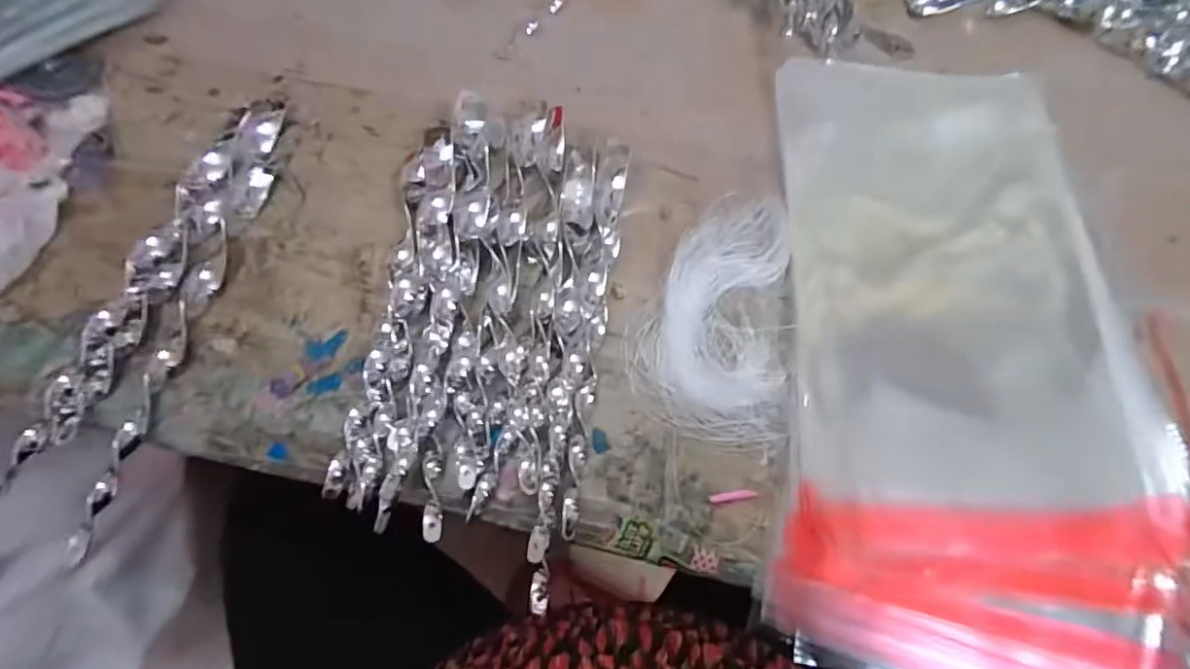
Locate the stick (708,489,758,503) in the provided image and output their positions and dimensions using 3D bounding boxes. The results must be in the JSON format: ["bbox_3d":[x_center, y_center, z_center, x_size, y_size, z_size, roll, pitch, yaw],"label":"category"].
[{"bbox_3d":[0.089,0.104,0.354,0.030,0.006,0.006,-6,69,-5],"label":"stick"}]

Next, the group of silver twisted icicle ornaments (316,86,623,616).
[{"bbox_3d":[-0.071,-0.028,0.380,0.163,0.044,0.330,9,68,1],"label":"group of silver twisted icicle ornaments"}]

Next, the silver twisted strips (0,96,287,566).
[{"bbox_3d":[-0.291,-0.050,0.379,0.051,0.033,0.335,12,68,2],"label":"silver twisted strips"}]

